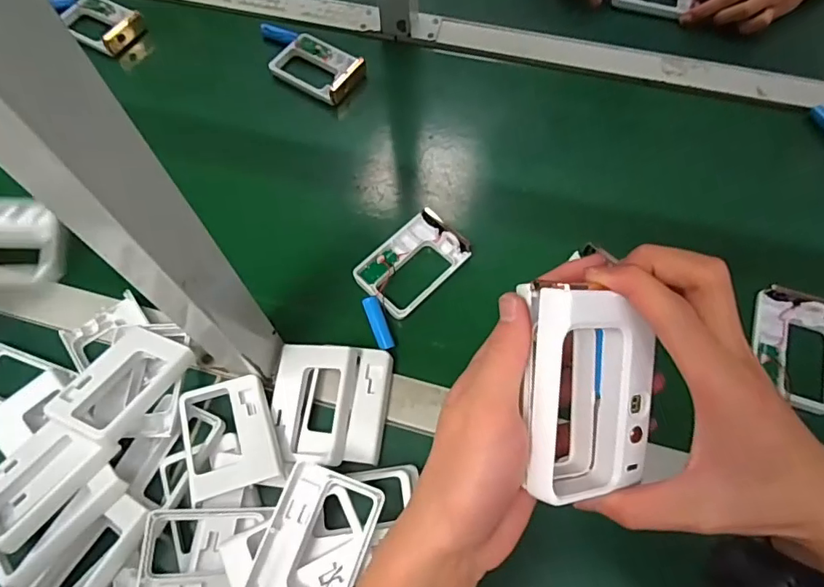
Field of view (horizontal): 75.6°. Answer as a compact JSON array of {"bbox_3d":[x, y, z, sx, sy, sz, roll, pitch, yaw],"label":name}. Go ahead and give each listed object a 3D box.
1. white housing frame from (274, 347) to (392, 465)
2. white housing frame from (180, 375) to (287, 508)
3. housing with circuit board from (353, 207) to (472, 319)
[{"bbox_3d":[-0.066,0.088,0.431,0.093,0.025,0.094,0,60,0],"label":"white housing frame"},{"bbox_3d":[-0.141,0.109,0.411,0.067,0.019,0.092,-17,53,-13],"label":"white housing frame"},{"bbox_3d":[0.000,-0.031,0.496,0.099,0.017,0.070,-41,68,-20],"label":"housing with circuit board"}]

